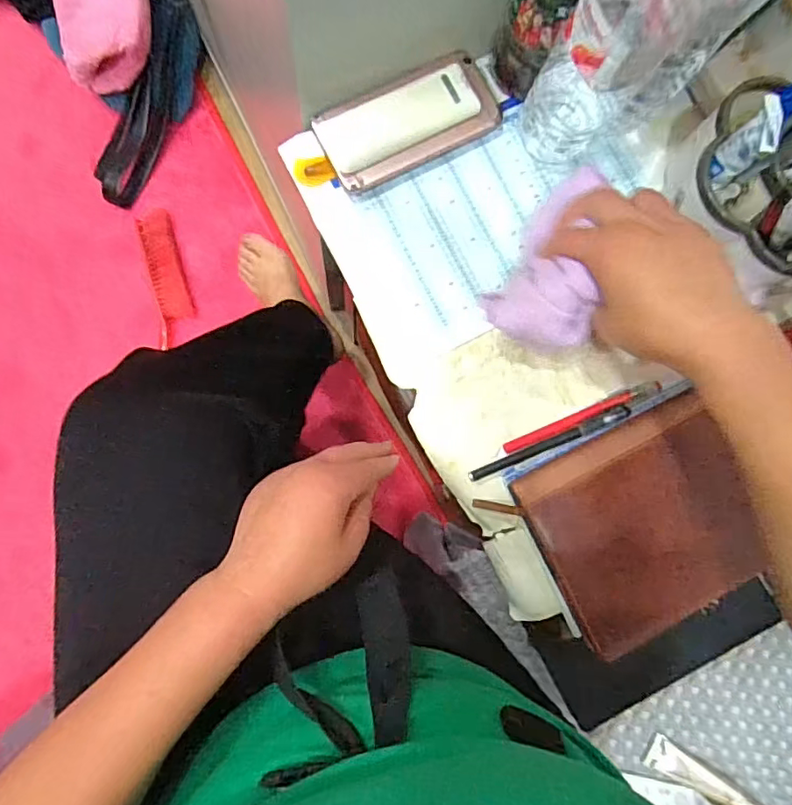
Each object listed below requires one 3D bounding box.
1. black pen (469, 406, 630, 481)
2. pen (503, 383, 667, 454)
[{"bbox_3d":[0.125,0.034,0.447,0.139,0.014,0.010,-24,87,-6],"label":"black pen"},{"bbox_3d":[0.156,0.010,0.458,0.142,0.010,0.010,-22,87,-5],"label":"pen"}]

